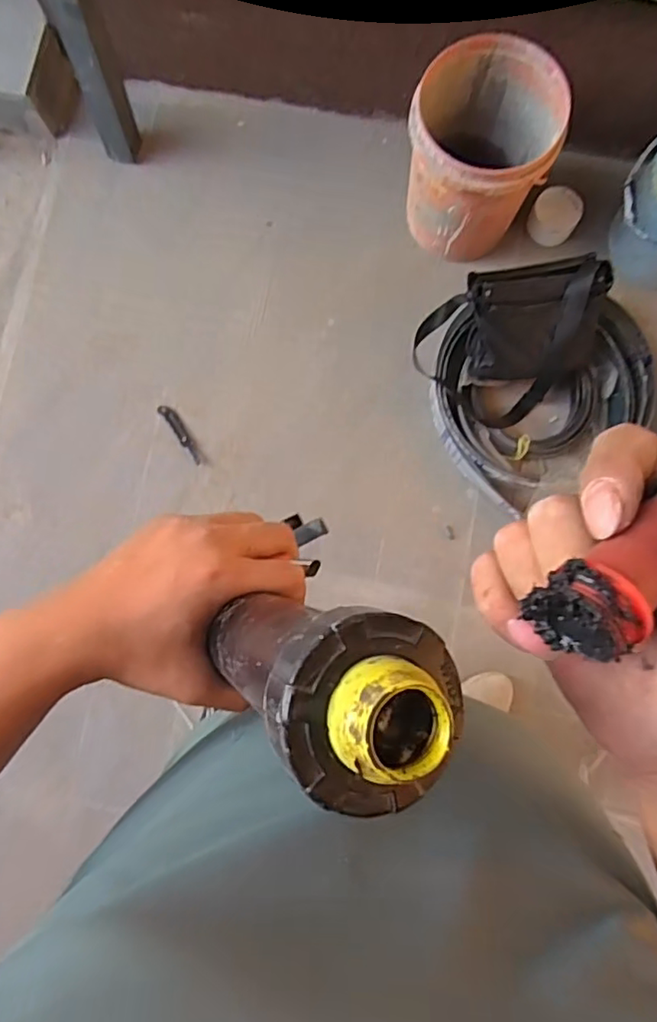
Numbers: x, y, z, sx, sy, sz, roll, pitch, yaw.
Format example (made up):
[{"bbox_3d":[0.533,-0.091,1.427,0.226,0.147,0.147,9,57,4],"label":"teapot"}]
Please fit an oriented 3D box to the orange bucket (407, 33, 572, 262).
[{"bbox_3d":[0.320,-0.779,1.330,0.294,0.308,0.293,0,82,0],"label":"orange bucket"}]

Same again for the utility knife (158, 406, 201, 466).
[{"bbox_3d":[-0.361,-0.191,1.476,0.033,0.018,0.175,-38,84,-4],"label":"utility knife"}]

